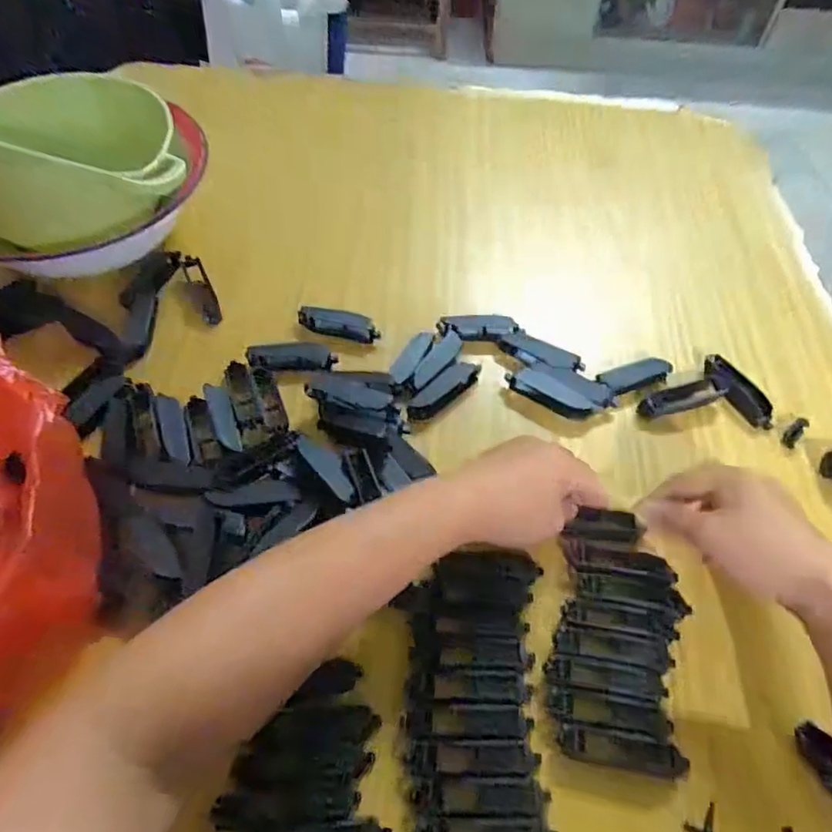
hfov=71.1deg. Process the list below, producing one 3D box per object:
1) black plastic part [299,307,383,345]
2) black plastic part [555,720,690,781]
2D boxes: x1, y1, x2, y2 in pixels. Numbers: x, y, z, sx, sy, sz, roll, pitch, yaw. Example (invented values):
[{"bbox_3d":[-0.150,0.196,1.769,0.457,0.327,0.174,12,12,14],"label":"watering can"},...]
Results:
[{"bbox_3d":[-0.068,-0.082,0.517,0.072,0.021,0.017,16,56,9],"label":"black plastic part"},{"bbox_3d":[0.119,0.193,0.336,0.073,0.004,0.018,9,55,4],"label":"black plastic part"}]

